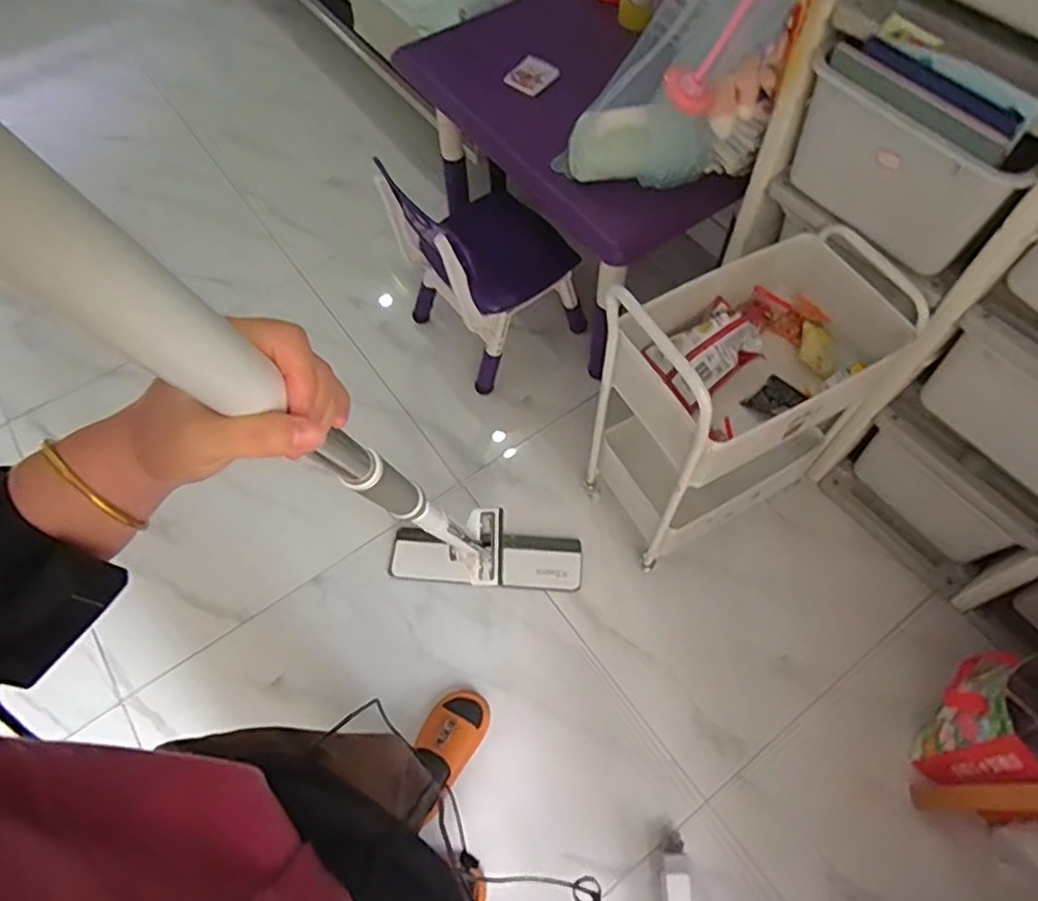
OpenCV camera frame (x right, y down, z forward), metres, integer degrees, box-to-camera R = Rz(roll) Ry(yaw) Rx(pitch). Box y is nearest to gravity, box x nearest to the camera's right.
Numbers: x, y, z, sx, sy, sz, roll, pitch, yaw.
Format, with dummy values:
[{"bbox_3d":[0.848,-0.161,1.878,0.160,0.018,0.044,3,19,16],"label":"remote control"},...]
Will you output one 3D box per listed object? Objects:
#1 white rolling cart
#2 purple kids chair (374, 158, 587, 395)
[{"bbox_3d":[0.384,-0.080,1.218,0.457,0.535,0.306,-31,65,-15],"label":"white rolling cart"},{"bbox_3d":[-0.077,-0.432,1.521,0.328,0.450,0.342,-36,66,-17],"label":"purple kids chair"}]

